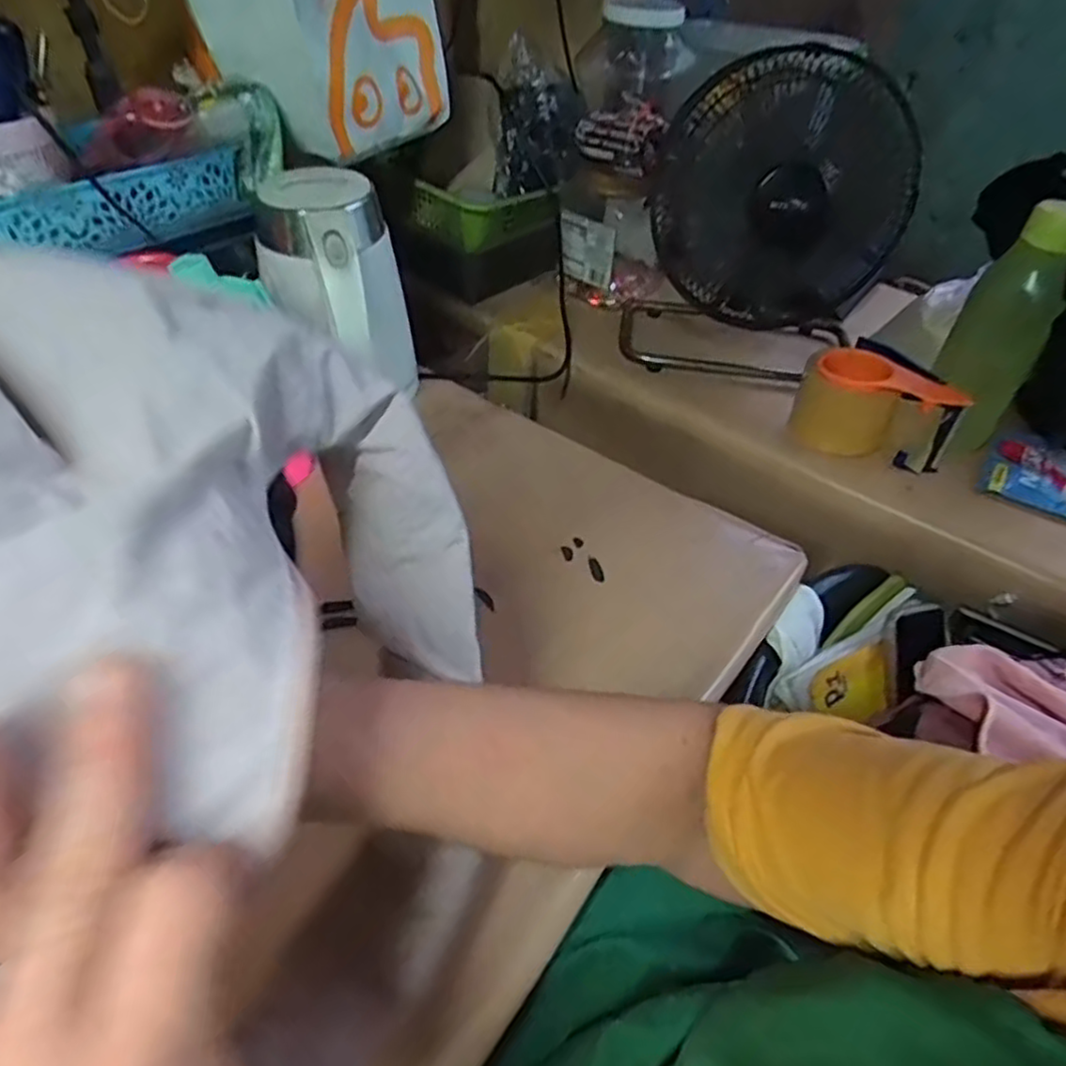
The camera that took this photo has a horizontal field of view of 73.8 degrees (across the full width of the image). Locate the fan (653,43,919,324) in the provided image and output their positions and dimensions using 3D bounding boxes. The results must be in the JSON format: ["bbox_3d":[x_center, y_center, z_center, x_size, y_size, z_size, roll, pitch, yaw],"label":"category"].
[{"bbox_3d":[0.279,-0.373,0.826,0.272,0.320,0.217,15,46,11],"label":"fan"}]

